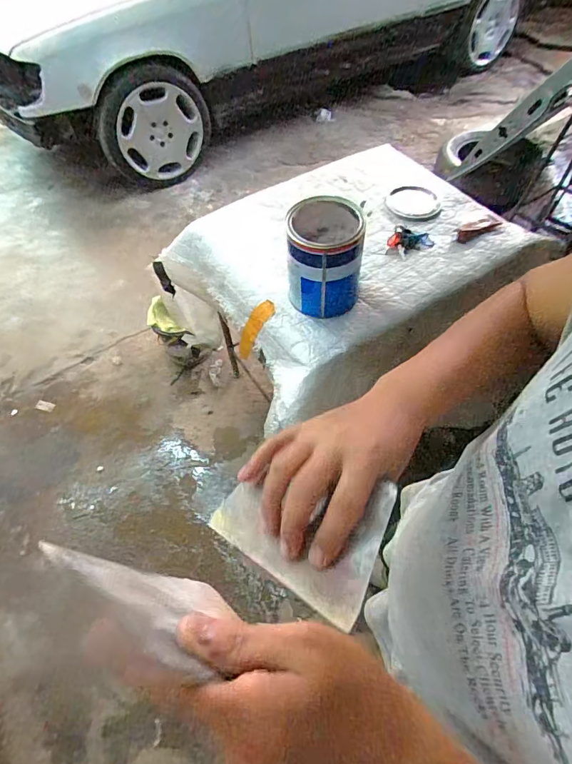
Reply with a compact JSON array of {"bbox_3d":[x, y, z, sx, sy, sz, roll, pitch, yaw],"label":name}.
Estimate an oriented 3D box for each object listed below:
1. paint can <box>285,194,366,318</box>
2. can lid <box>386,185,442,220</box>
[{"bbox_3d":[0.083,-0.271,0.975,0.155,0.216,0.159,0,53,0],"label":"paint can"},{"bbox_3d":[0.372,-0.523,1.269,0.149,0.018,0.153,0,53,0],"label":"can lid"}]

